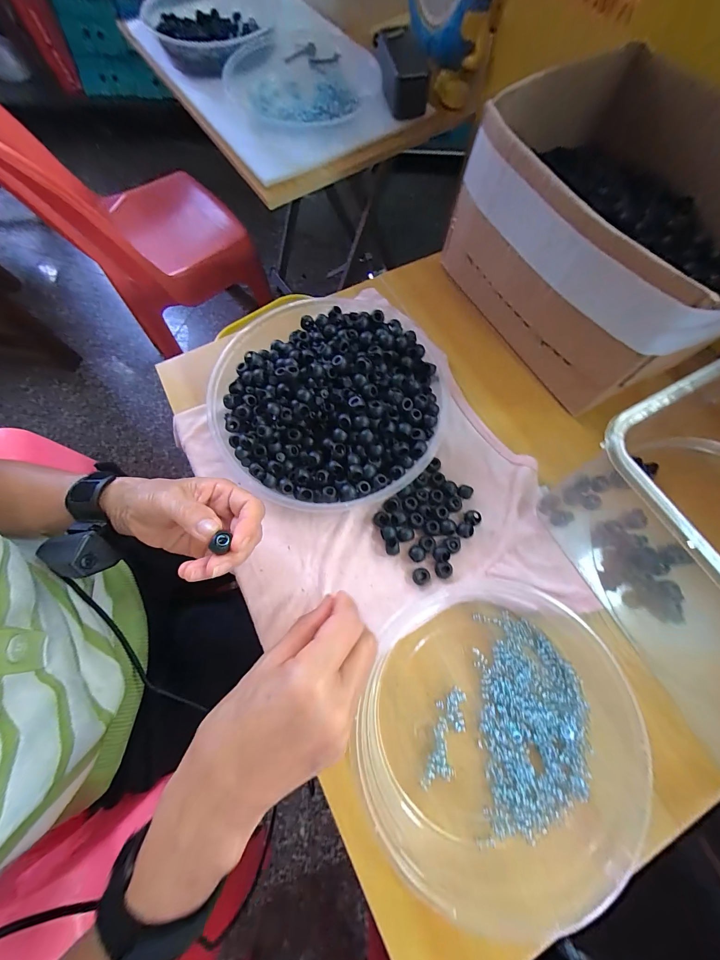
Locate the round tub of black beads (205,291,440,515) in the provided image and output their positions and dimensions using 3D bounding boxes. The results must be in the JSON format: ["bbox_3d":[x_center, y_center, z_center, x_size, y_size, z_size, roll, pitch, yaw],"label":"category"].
[{"bbox_3d":[-0.039,-0.086,0.325,0.234,0.047,0.221,0,72,0],"label":"round tub of black beads"}]

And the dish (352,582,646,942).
[{"bbox_3d":[0.103,0.185,0.243,0.199,0.037,0.200,0,72,0],"label":"dish"}]

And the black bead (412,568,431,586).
[{"bbox_3d":[0.055,0.087,0.290,0.016,0.008,0.014,0,72,0],"label":"black bead"}]

